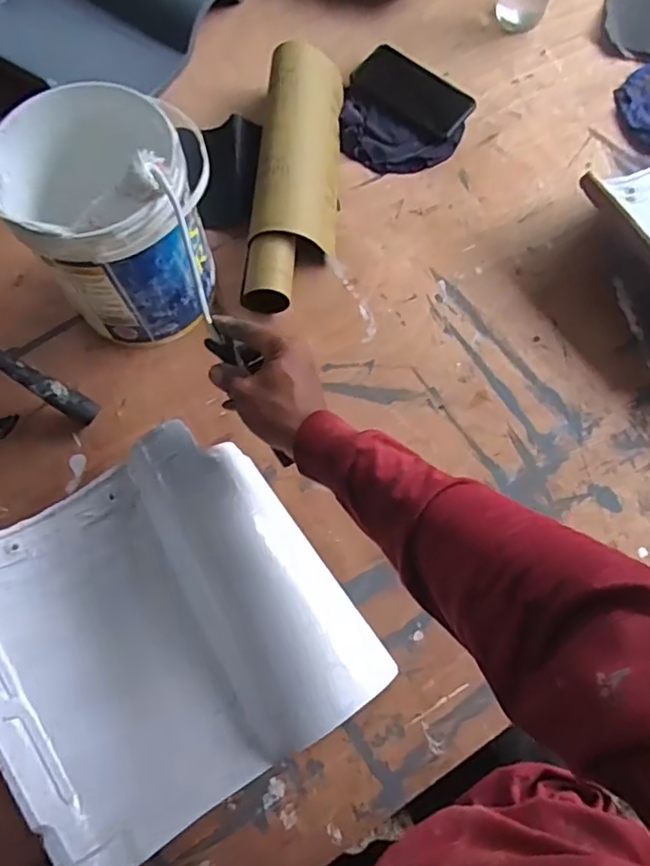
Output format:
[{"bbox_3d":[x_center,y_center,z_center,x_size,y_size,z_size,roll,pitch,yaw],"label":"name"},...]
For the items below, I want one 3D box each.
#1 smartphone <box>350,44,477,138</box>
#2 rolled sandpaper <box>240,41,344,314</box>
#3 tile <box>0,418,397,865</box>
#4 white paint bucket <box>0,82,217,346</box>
[{"bbox_3d":[0.116,-0.452,0.782,0.155,0.006,0.081,37,75,6],"label":"smartphone"},{"bbox_3d":[-0.034,-0.312,0.721,0.101,0.062,0.357,4,72,2],"label":"rolled sandpaper"},{"bbox_3d":[-0.147,0.176,0.543,0.313,0.088,0.324,-32,74,-9],"label":"tile"},{"bbox_3d":[-0.210,-0.208,0.607,0.160,0.214,0.158,0,66,0],"label":"white paint bucket"}]

